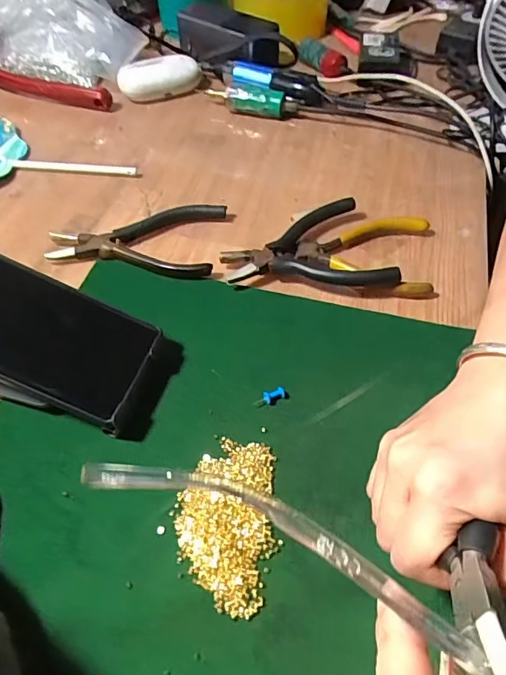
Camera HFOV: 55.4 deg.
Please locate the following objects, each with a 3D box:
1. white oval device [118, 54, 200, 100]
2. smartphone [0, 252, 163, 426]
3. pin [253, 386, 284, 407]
[{"bbox_3d":[-0.108,-0.299,0.557,0.092,0.033,0.038,-11,53,-7],"label":"white oval device"},{"bbox_3d":[-0.145,-0.011,0.298,0.162,0.011,0.076,25,55,-5],"label":"smartphone"},{"bbox_3d":[0.010,0.039,0.310,0.022,0.008,0.007,-21,55,-14],"label":"pin"}]

